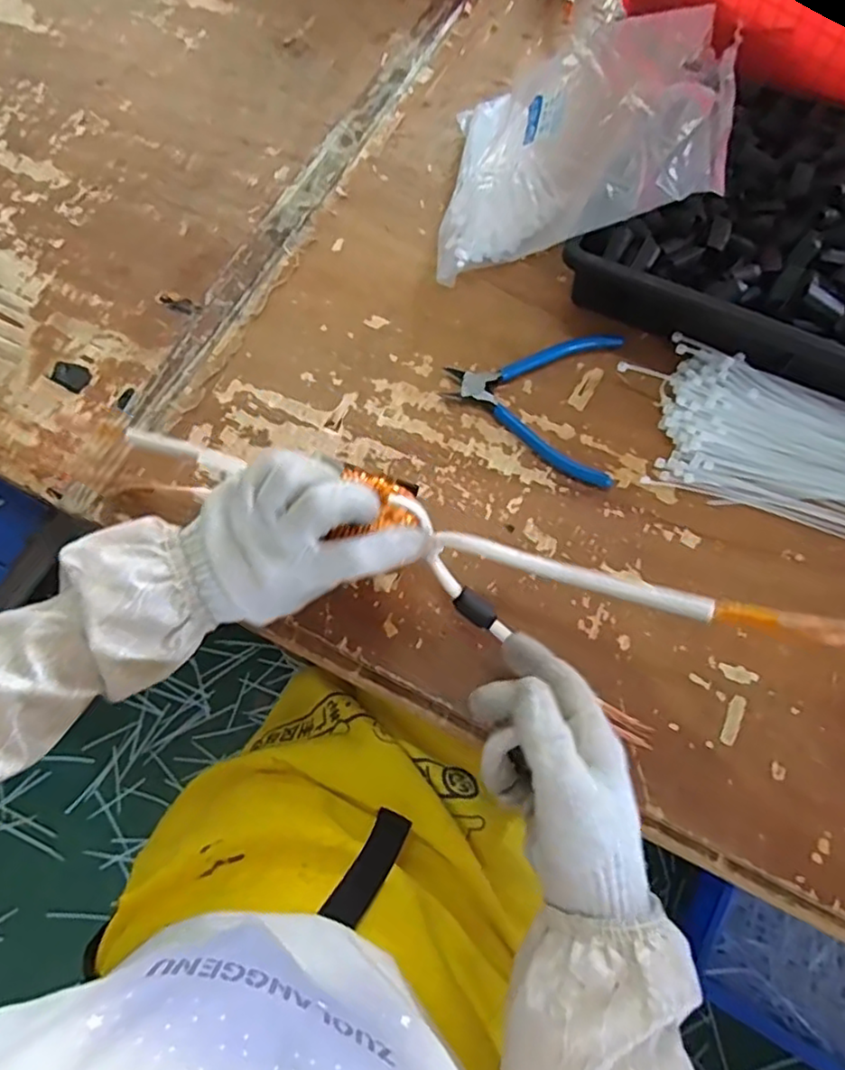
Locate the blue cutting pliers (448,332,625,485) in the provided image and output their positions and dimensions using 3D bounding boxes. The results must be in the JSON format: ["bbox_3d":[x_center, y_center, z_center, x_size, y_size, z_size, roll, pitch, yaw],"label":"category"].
[{"bbox_3d":[0.085,-0.104,0.497,0.128,0.012,0.127,6,69,4],"label":"blue cutting pliers"}]

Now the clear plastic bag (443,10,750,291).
[{"bbox_3d":[0.127,-0.316,0.512,0.208,0.133,0.204,8,69,4],"label":"clear plastic bag"}]

